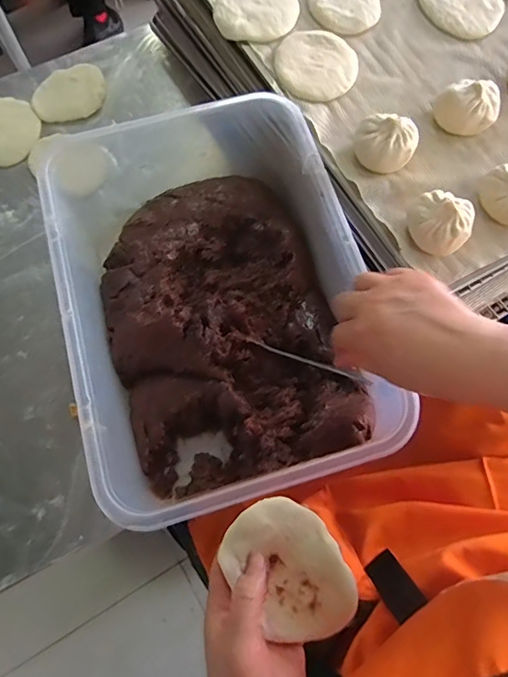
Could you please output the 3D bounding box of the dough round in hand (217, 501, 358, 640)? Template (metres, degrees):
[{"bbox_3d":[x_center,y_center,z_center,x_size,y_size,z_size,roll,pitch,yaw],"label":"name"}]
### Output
[{"bbox_3d":[0.026,0.163,0.336,0.072,0.018,0.100,-34,87,9],"label":"dough round in hand"}]

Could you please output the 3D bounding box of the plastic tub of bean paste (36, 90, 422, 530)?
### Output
[{"bbox_3d":[-0.046,-0.059,0.500,0.268,0.132,0.424,-16,73,-6],"label":"plastic tub of bean paste"}]

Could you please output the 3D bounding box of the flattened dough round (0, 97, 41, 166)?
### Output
[{"bbox_3d":[-0.327,-0.271,0.620,0.090,0.006,0.096,0,72,-1],"label":"flattened dough round"}]

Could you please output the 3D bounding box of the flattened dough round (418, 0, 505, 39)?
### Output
[{"bbox_3d":[0.235,-0.391,0.552,0.105,0.008,0.080,38,76,11],"label":"flattened dough round"}]

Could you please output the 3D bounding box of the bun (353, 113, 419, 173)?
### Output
[{"bbox_3d":[0.129,-0.194,0.472,0.062,0.042,0.055,21,73,6],"label":"bun"}]

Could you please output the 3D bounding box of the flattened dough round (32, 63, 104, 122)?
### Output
[{"bbox_3d":[-0.248,-0.330,0.638,0.091,0.010,0.081,-11,73,-4],"label":"flattened dough round"}]

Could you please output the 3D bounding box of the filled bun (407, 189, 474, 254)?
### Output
[{"bbox_3d":[0.174,-0.109,0.444,0.058,0.040,0.053,0,72,-1],"label":"filled bun"}]

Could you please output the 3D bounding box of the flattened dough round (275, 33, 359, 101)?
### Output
[{"bbox_3d":[0.068,-0.297,0.520,0.089,0.004,0.085,0,72,-1],"label":"flattened dough round"}]

